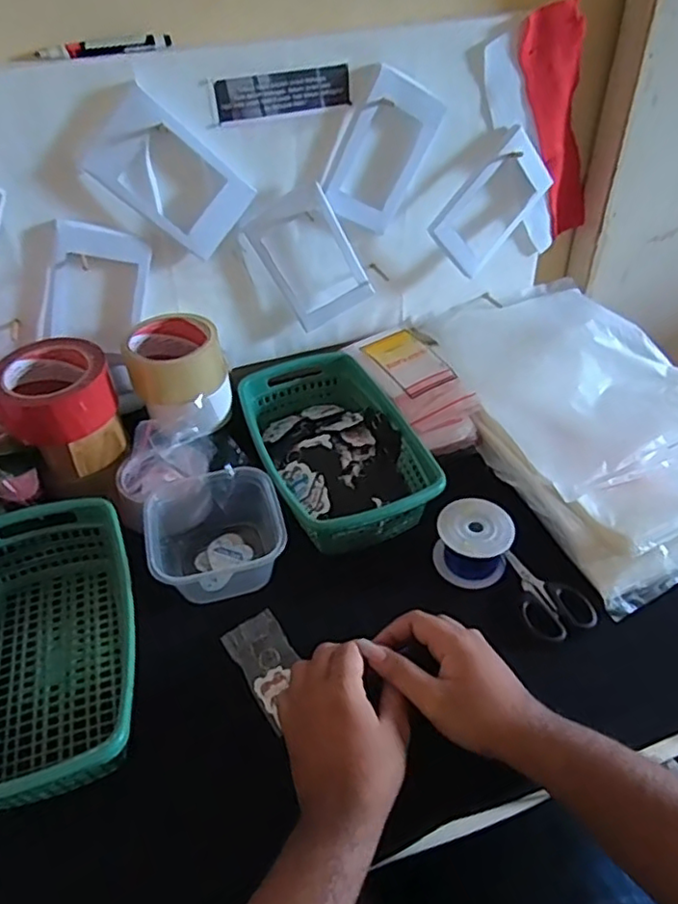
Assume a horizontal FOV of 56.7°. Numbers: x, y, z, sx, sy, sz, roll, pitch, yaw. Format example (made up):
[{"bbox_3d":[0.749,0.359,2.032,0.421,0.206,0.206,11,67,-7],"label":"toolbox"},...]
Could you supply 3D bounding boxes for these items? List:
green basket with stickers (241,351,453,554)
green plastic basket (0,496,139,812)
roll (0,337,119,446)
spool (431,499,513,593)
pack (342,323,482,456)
[{"bbox_3d":[-0.008,-0.008,0.656,0.150,0.056,0.246,-17,44,-15],"label":"green basket with stickers"},{"bbox_3d":[-0.239,0.152,0.505,0.151,0.069,0.246,-13,44,-12],"label":"green plastic basket"},{"bbox_3d":[-0.271,-0.059,0.597,0.102,0.061,0.106,-1,42,1],"label":"roll"},{"bbox_3d":[0.123,0.084,0.575,0.065,0.055,0.059,17,46,20],"label":"spool"},{"bbox_3d":[0.084,-0.077,0.722,0.094,0.057,0.183,-22,46,-20],"label":"pack"}]

